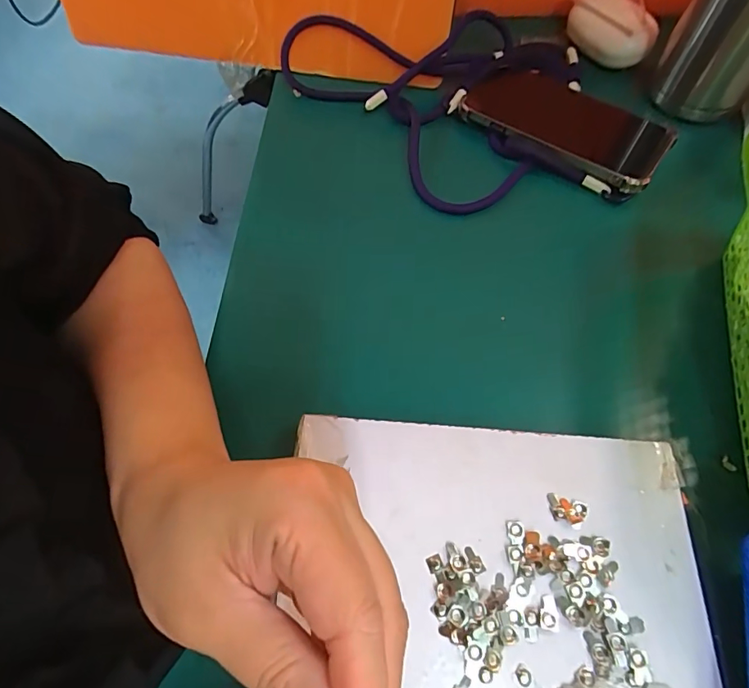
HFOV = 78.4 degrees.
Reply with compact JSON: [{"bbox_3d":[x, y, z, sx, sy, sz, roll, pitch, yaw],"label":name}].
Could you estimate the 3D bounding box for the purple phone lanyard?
[{"bbox_3d":[0.055,-0.194,0.391,0.265,0.049,0.194,-6,70,-1],"label":"purple phone lanyard"}]

